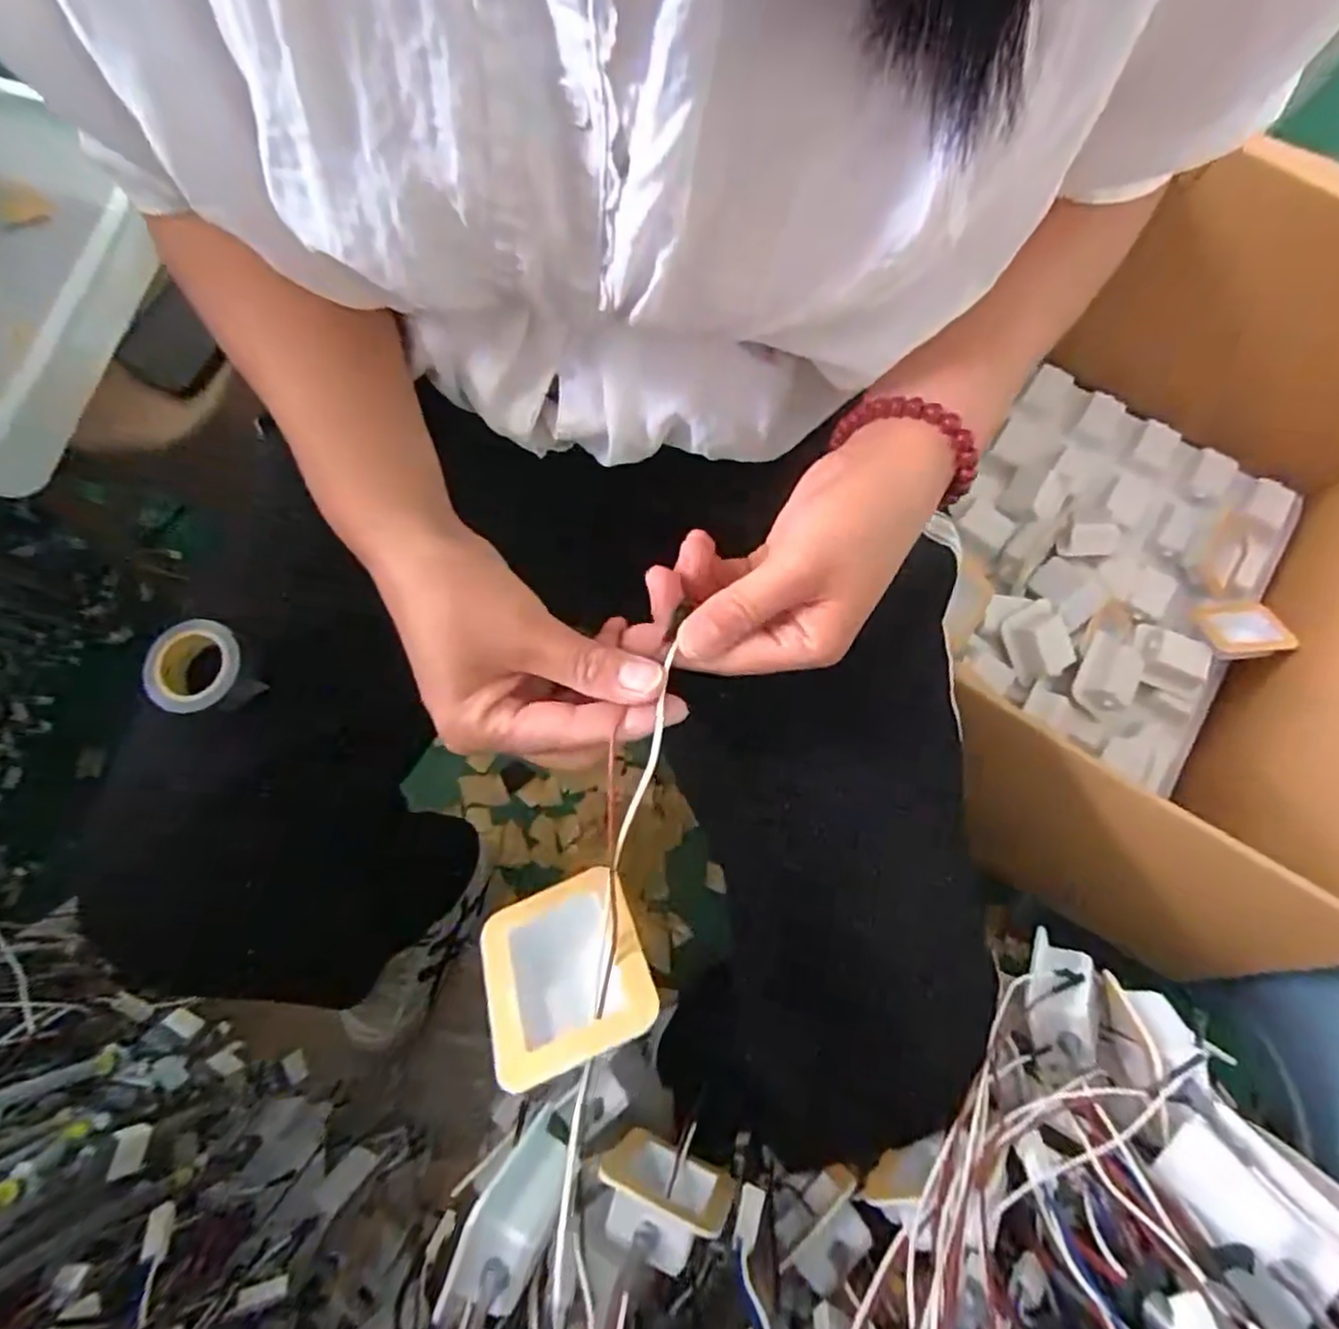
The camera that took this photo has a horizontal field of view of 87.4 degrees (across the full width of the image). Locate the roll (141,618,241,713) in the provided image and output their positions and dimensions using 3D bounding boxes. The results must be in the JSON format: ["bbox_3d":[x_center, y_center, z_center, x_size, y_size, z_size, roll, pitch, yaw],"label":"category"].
[{"bbox_3d":[-0.236,0.000,0.351,0.042,0.019,0.043,0,76,0],"label":"roll"}]

